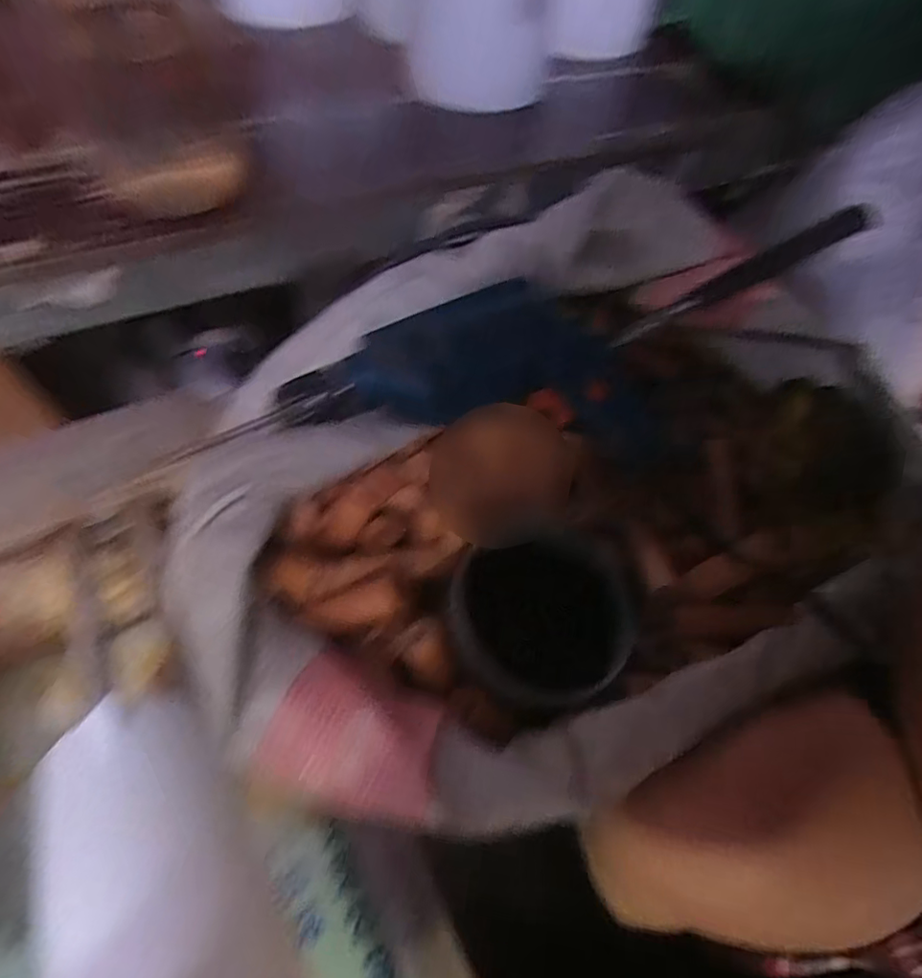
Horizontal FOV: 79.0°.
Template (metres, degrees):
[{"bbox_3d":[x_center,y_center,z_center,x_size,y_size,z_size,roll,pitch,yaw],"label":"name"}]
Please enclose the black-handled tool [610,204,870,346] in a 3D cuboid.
[{"bbox_3d":[0.238,-0.179,0.475,0.227,0.010,0.026,-27,61,5],"label":"black-handled tool"}]

